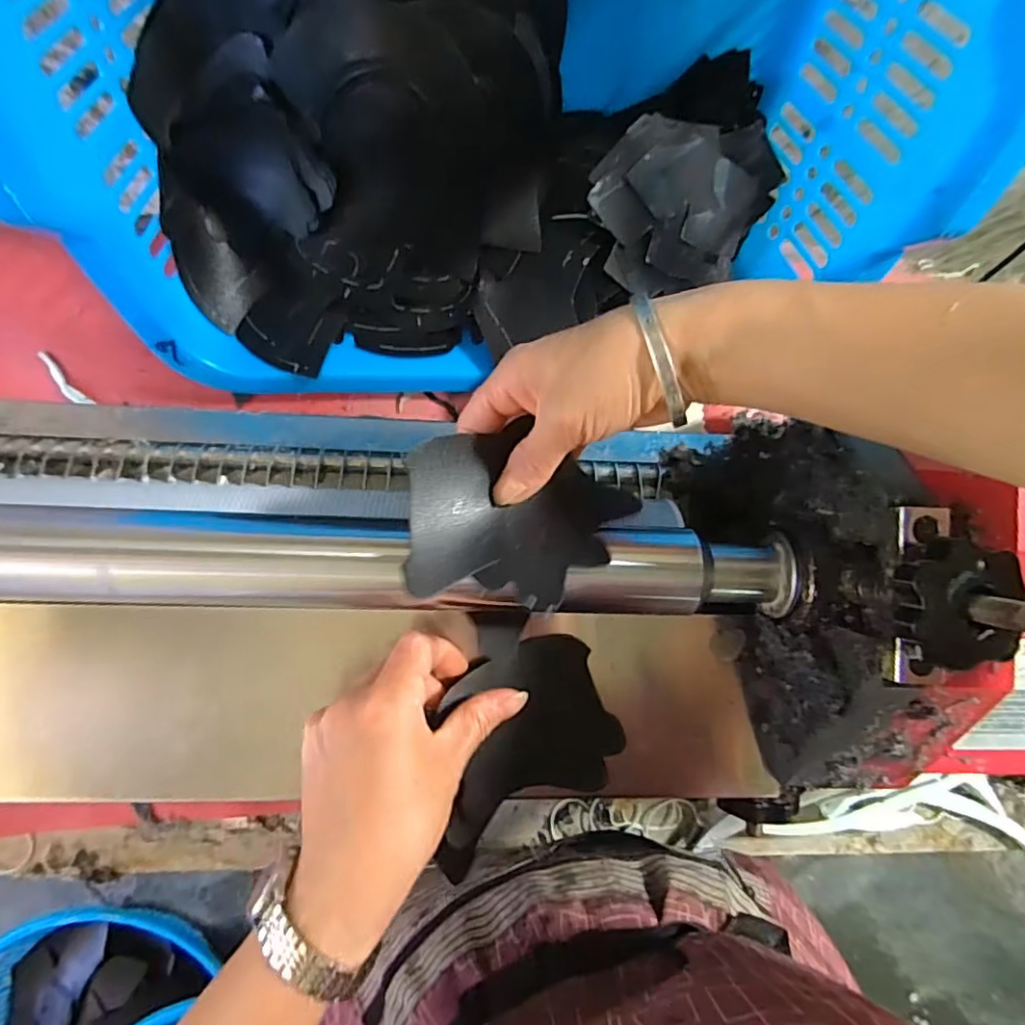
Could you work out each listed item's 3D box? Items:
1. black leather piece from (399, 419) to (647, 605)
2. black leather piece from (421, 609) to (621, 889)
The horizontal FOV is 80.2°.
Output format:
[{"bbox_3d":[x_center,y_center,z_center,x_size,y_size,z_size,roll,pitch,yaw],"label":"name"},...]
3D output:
[{"bbox_3d":[0.006,0.003,0.279,0.108,0.018,0.080,13,68,-18],"label":"black leather piece"},{"bbox_3d":[0.009,0.115,0.313,0.092,0.013,0.125,-2,88,-13],"label":"black leather piece"}]

